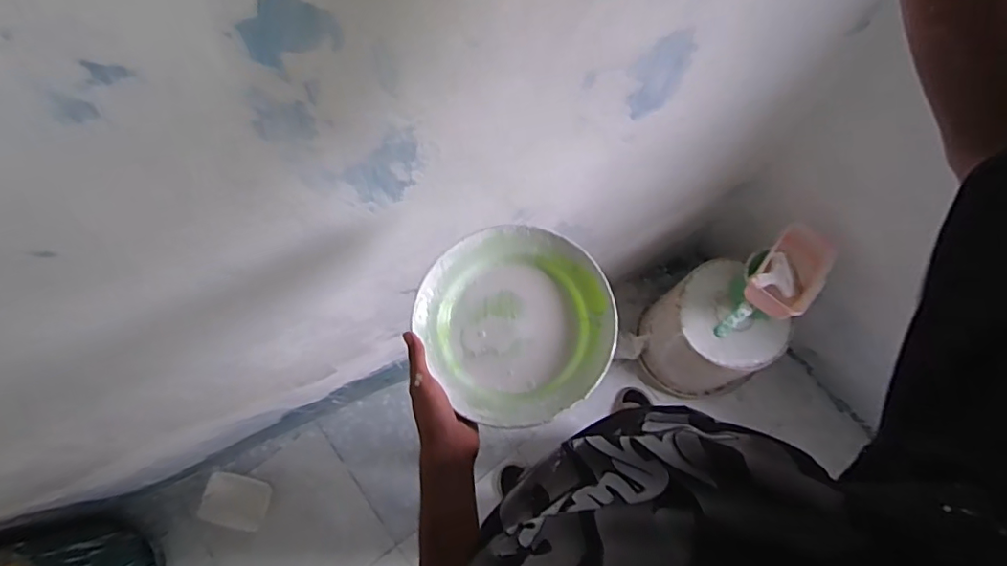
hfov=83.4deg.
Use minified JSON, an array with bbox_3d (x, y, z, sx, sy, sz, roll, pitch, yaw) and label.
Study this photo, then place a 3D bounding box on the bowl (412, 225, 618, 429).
[{"bbox_3d":[0.015,0.044,0.628,0.198,0.046,0.209,0,73,1],"label":"bowl"}]

